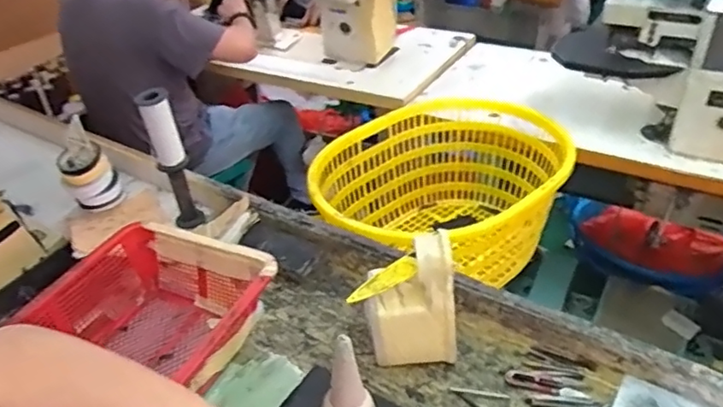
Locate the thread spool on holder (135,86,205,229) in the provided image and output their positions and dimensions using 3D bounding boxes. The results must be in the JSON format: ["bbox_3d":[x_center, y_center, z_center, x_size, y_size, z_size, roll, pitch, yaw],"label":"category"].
[{"bbox_3d":[-0.377,-0.082,1.156,0.064,0.298,0.060,-18,37,-20],"label":"thread spool on holder"}]

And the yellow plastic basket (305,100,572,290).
[{"bbox_3d":[0.191,0.005,1.374,0.499,0.285,0.627,18,40,29],"label":"yellow plastic basket"}]

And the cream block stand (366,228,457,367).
[{"bbox_3d":[0.072,0.146,0.856,0.128,0.198,0.066,-4,35,0],"label":"cream block stand"}]

